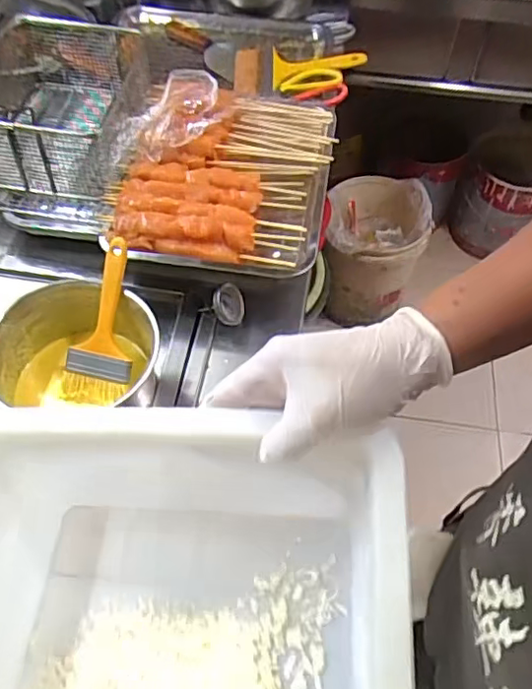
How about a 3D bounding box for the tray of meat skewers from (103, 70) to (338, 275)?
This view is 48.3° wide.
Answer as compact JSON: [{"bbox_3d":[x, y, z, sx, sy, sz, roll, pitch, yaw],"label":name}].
[{"bbox_3d":[-0.060,-0.250,0.800,0.291,0.073,0.348,6,54,3],"label":"tray of meat skewers"}]

